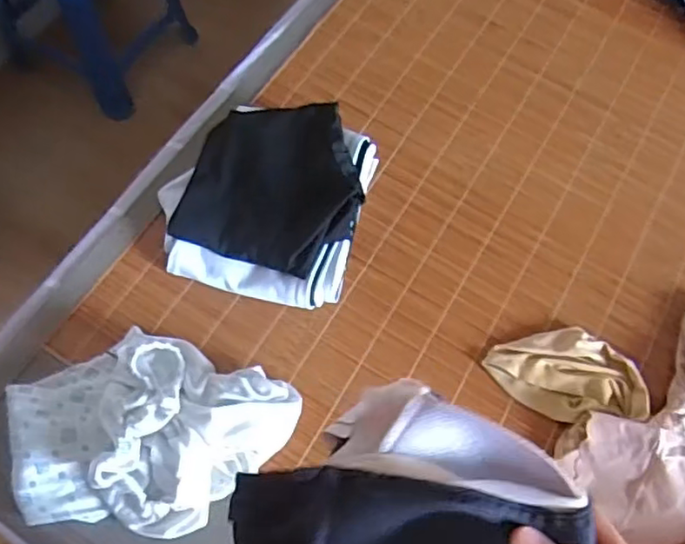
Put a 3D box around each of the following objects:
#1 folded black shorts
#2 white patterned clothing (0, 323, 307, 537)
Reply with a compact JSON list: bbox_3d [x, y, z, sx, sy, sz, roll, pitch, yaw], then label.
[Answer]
[{"bbox_3d":[-0.083,-0.119,0.782,0.219,0.065,0.218,19,67,5],"label":"folded black shorts"},{"bbox_3d":[-0.206,0.170,0.673,0.306,0.082,0.208,6,66,0],"label":"white patterned clothing"}]

